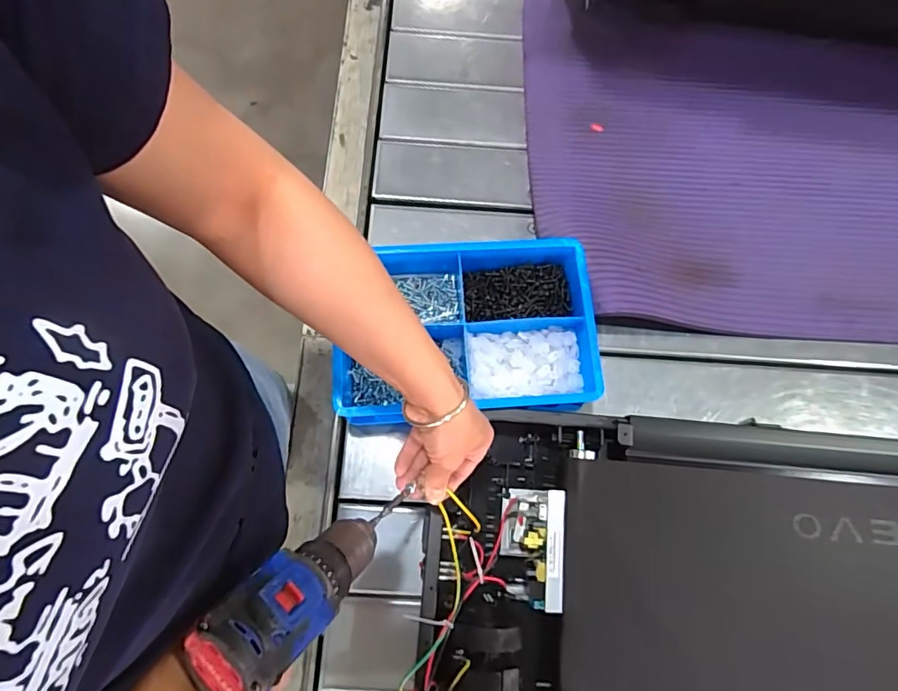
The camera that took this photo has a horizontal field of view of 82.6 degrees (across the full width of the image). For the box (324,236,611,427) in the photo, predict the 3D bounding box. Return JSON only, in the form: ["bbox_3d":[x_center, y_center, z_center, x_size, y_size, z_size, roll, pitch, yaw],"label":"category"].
[{"bbox_3d":[0.021,-0.017,0.624,0.301,0.083,0.205,-3,78,0],"label":"box"}]

